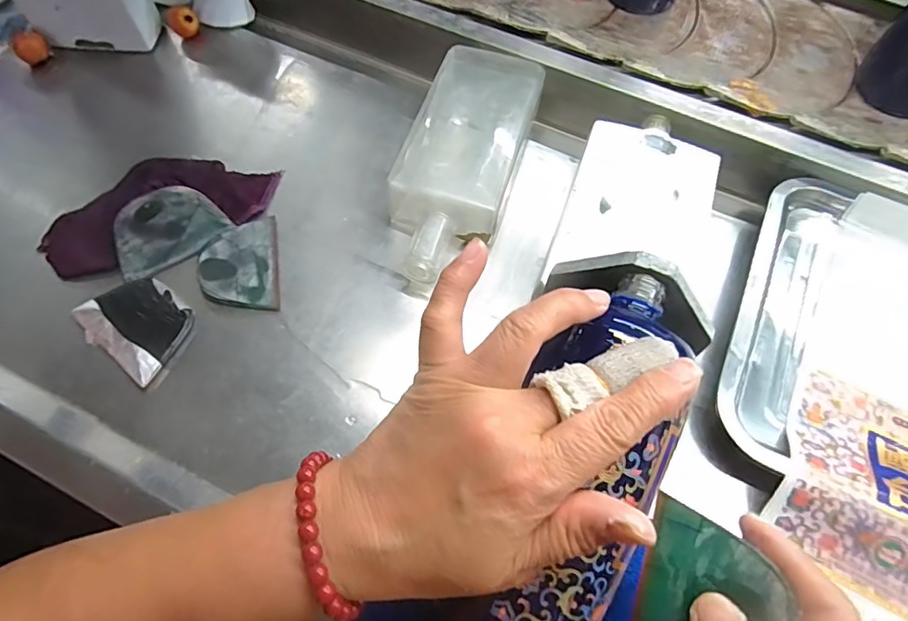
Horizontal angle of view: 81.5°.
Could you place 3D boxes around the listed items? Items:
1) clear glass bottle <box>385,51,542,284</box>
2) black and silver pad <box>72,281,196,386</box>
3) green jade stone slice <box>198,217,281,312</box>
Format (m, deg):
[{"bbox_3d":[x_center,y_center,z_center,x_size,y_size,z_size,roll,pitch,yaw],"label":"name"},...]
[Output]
[{"bbox_3d":[0.005,-0.122,0.442,0.090,0.052,0.228,18,63,7],"label":"clear glass bottle"},{"bbox_3d":[-0.231,0.008,0.385,0.081,0.007,0.061,31,69,15],"label":"black and silver pad"},{"bbox_3d":[-0.167,-0.036,0.411,0.056,0.011,0.080,-9,65,-4],"label":"green jade stone slice"}]

